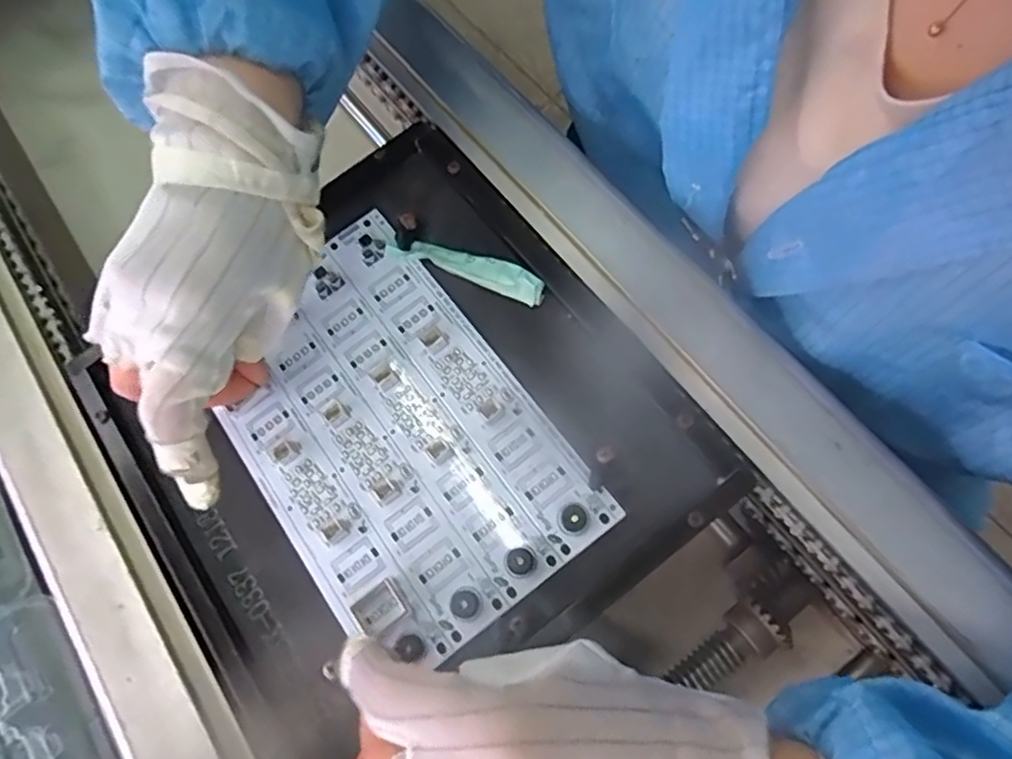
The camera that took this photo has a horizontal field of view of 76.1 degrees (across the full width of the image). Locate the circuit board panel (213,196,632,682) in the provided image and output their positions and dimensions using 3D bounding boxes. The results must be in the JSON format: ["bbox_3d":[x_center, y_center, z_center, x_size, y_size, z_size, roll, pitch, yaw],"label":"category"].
[{"bbox_3d":[-0.058,0.024,0.314,0.125,0.011,0.200,-36,71,-11],"label":"circuit board panel"}]

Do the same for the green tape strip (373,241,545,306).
[{"bbox_3d":[-0.024,-0.060,0.332,0.093,0.004,0.016,22,100,18],"label":"green tape strip"}]

